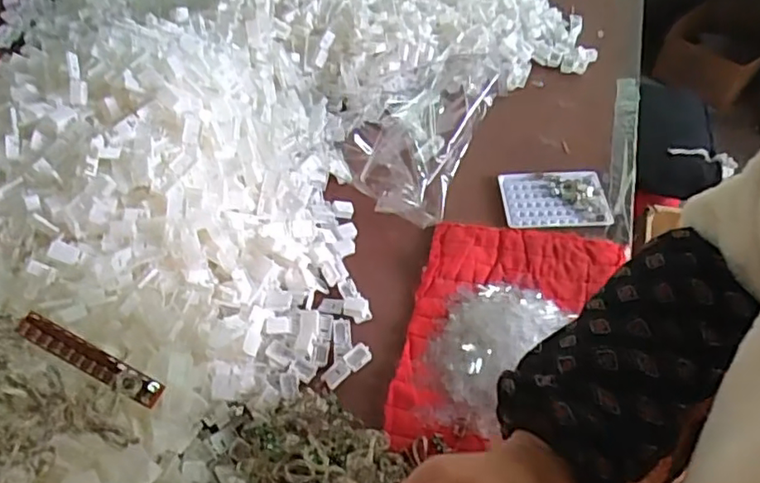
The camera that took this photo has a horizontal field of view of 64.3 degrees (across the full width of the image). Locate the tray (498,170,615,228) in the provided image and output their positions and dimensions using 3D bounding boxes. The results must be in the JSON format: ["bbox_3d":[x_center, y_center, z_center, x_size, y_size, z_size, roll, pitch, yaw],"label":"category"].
[{"bbox_3d":[0.226,-0.058,0.777,0.130,0.007,0.091,0,50,1],"label":"tray"}]

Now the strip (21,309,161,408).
[{"bbox_3d":[-0.236,0.095,0.492,0.124,0.022,0.021,30,54,-1],"label":"strip"}]

